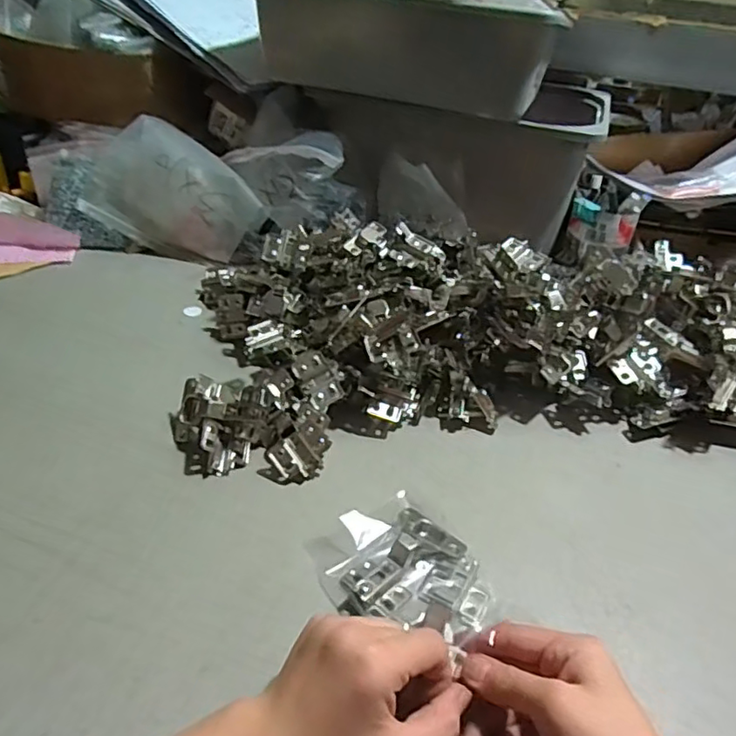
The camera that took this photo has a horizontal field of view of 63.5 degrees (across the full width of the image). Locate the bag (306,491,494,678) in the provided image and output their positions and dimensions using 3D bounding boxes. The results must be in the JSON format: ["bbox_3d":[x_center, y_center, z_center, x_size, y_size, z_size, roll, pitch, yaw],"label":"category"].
[{"bbox_3d":[0.034,0.155,0.447,0.106,0.030,0.144,-25,46,-36],"label":"bag"}]

